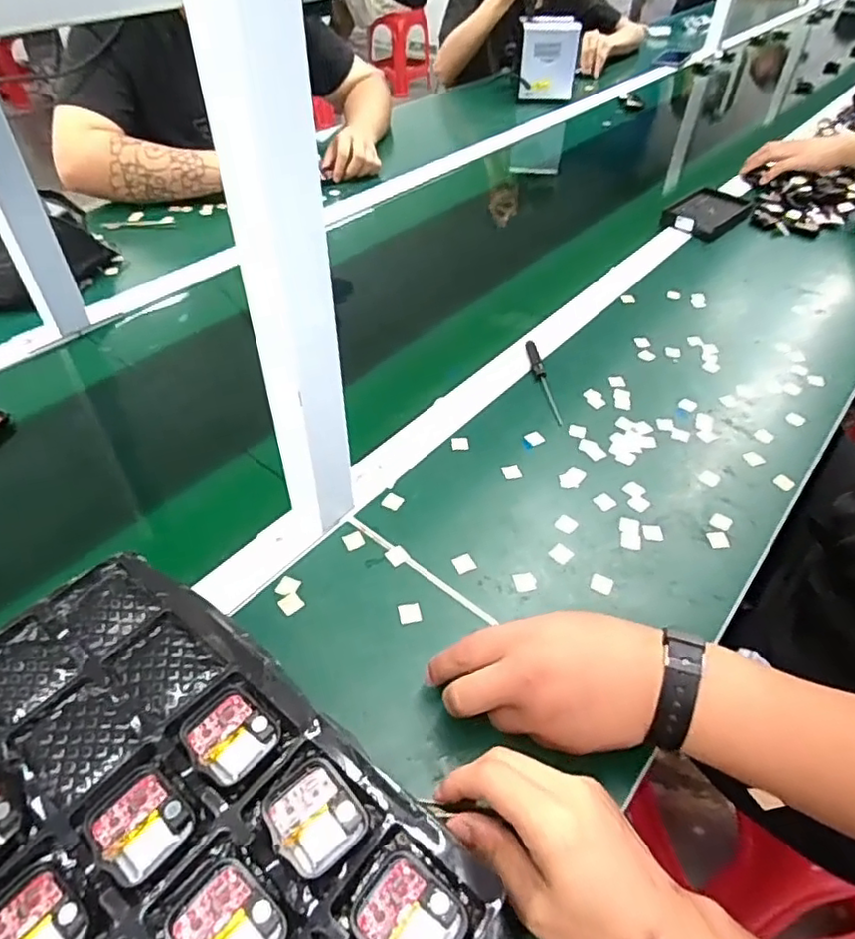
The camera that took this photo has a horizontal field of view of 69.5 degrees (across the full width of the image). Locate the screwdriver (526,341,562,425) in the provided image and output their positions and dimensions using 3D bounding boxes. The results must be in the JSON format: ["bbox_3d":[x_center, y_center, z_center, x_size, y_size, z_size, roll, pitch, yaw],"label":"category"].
[{"bbox_3d":[0.130,-0.100,0.686,0.013,0.013,0.128,-5,47,-8],"label":"screwdriver"}]

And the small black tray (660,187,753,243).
[{"bbox_3d":[0.455,-0.417,1.004,0.155,0.022,0.097,-34,57,-30],"label":"small black tray"}]

